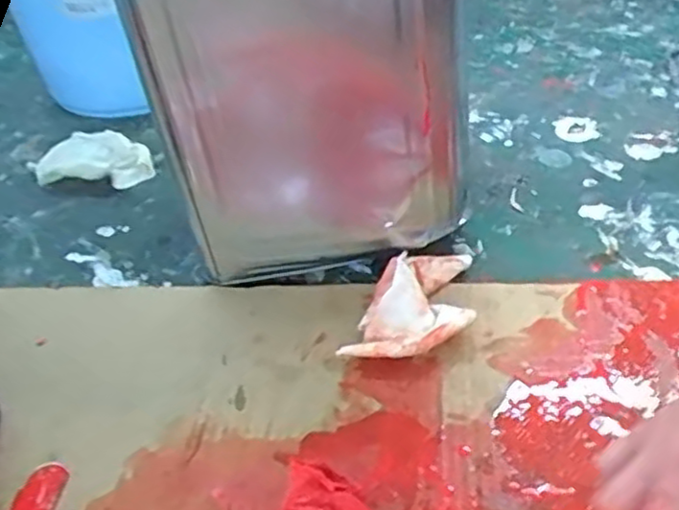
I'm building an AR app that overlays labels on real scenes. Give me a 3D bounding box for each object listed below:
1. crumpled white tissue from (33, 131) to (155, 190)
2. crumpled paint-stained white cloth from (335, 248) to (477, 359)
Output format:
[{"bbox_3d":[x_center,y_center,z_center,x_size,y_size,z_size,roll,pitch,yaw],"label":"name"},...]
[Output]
[{"bbox_3d":[-0.268,-0.110,0.777,0.144,0.020,0.081,7,42,16],"label":"crumpled white tissue"},{"bbox_3d":[0.053,0.031,0.535,0.100,0.037,0.112,-2,40,6],"label":"crumpled paint-stained white cloth"}]

